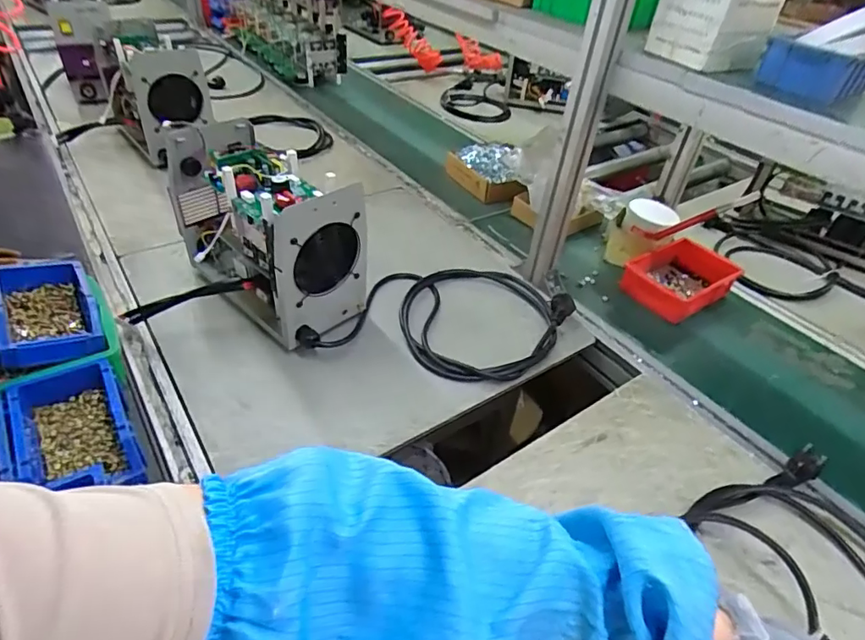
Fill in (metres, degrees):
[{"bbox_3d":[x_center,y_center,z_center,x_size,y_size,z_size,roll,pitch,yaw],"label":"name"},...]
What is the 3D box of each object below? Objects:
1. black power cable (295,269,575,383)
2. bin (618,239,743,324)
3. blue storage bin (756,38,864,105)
[{"bbox_3d":[0.022,-0.024,0.858,0.410,0.058,0.282,7,40,2],"label":"black power cable"},{"bbox_3d":[0.464,-0.080,0.974,0.205,0.062,0.137,-25,49,-31],"label":"bin"},{"bbox_3d":[0.440,-0.286,0.599,0.100,0.051,0.082,-17,45,-25],"label":"blue storage bin"}]

